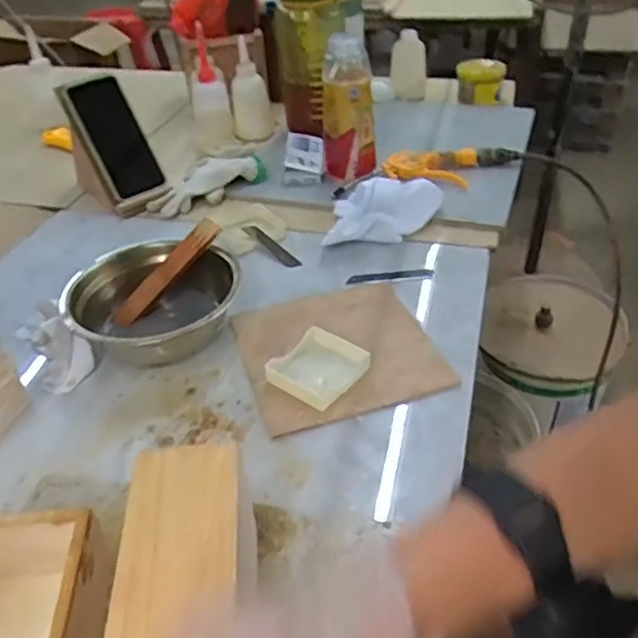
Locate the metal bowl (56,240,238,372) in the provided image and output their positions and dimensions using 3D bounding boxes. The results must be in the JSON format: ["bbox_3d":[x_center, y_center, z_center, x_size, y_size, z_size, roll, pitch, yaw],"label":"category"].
[{"bbox_3d":[-0.166,-0.017,0.655,0.167,0.079,0.163,-5,37,3],"label":"metal bowl"}]

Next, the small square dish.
[{"bbox_3d":[0.001,0.045,0.599,0.072,0.024,0.078,22,46,33],"label":"small square dish"}]

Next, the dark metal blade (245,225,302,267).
[{"bbox_3d":[-0.058,-0.091,0.791,0.020,0.007,0.100,-31,56,-28],"label":"dark metal blade"}]

